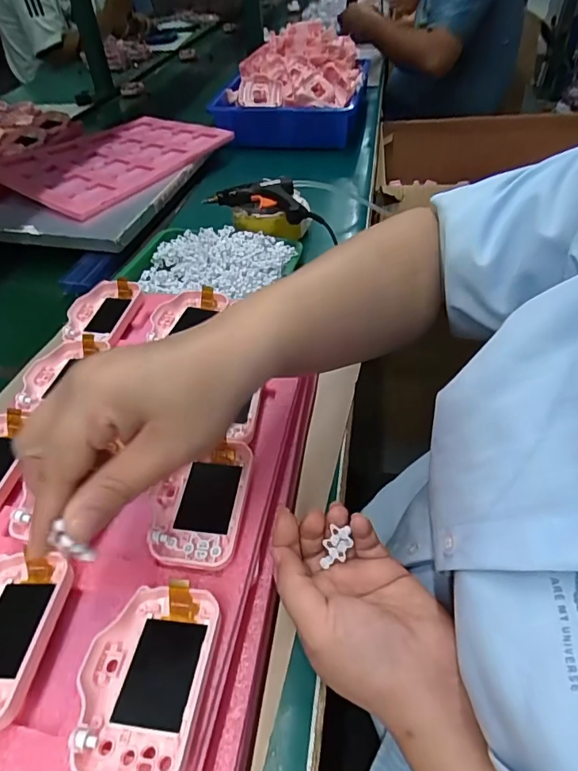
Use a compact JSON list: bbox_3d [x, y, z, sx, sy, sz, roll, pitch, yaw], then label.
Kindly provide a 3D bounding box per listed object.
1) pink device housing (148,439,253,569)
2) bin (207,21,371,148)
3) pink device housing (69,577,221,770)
[{"bbox_3d":[-0.057,0.074,0.297,0.055,0.013,0.085,4,46,8],"label":"pink device housing"},{"bbox_3d":[0.013,-0.653,1.003,0.289,0.177,0.424,2,46,8],"label":"bin"},{"bbox_3d":[-0.071,0.141,0.228,0.058,0.016,0.083,5,46,9],"label":"pink device housing"}]

